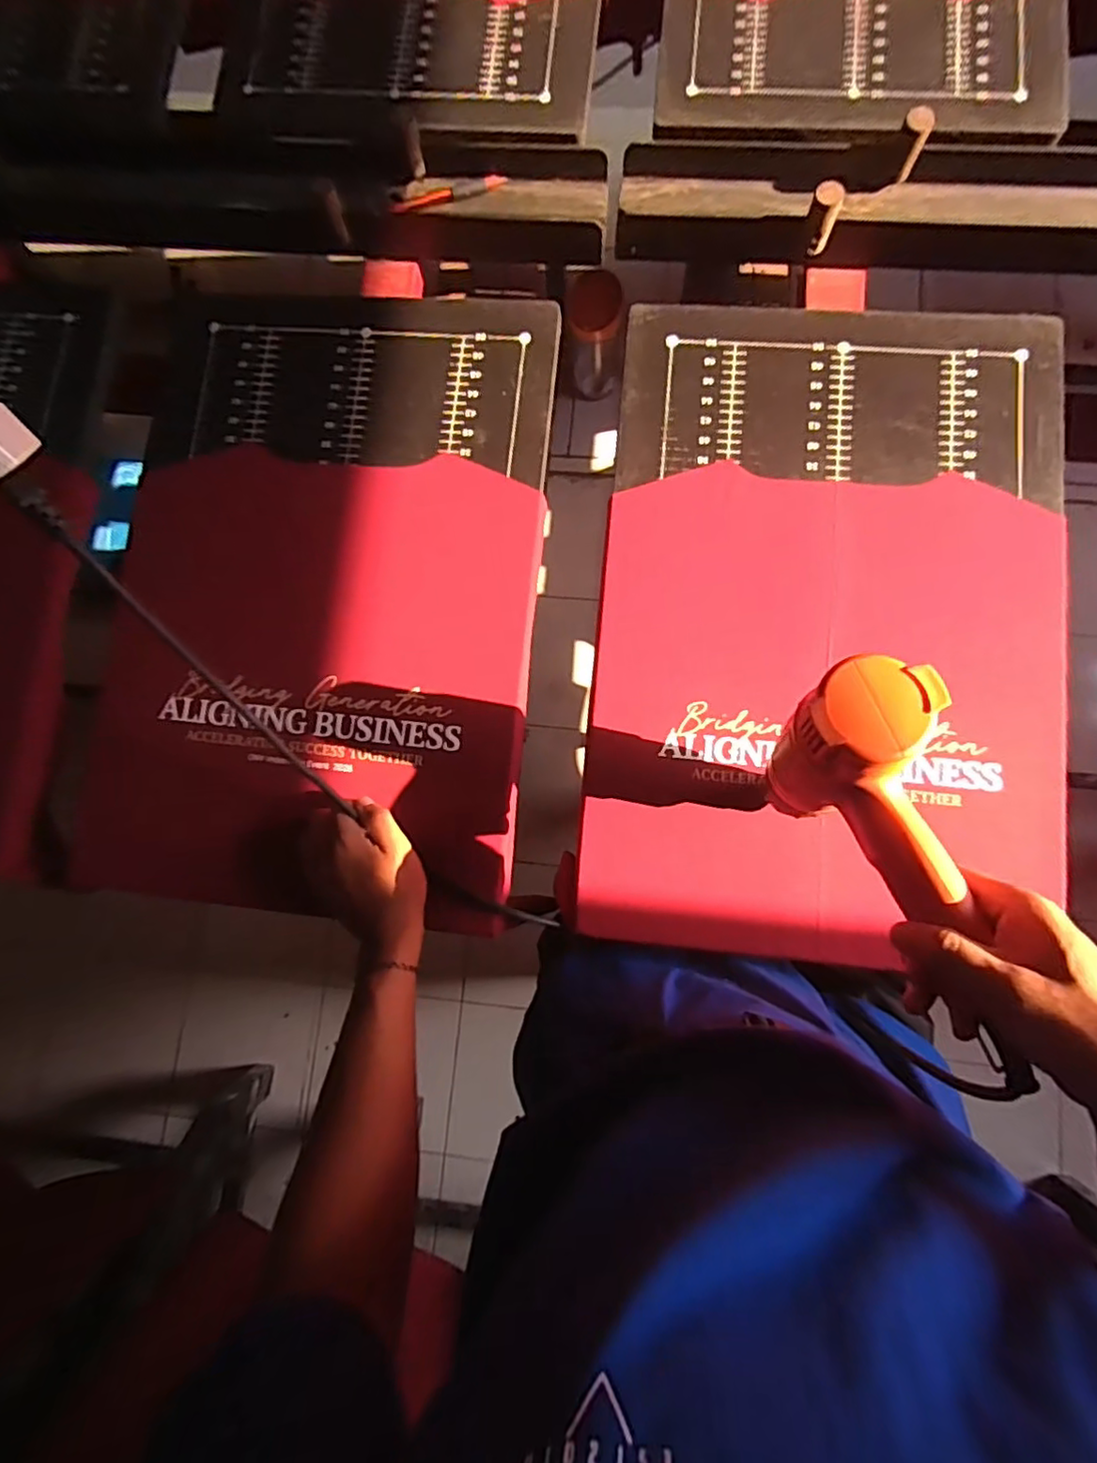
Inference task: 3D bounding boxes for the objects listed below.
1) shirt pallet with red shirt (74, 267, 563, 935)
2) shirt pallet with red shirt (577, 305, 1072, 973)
[{"bbox_3d":[-0.212,-0.152,0.591,0.401,0.031,0.603,4,82,3],"label":"shirt pallet with red shirt"},{"bbox_3d":[0.252,-0.105,0.564,0.399,0.028,0.592,5,82,3],"label":"shirt pallet with red shirt"}]

